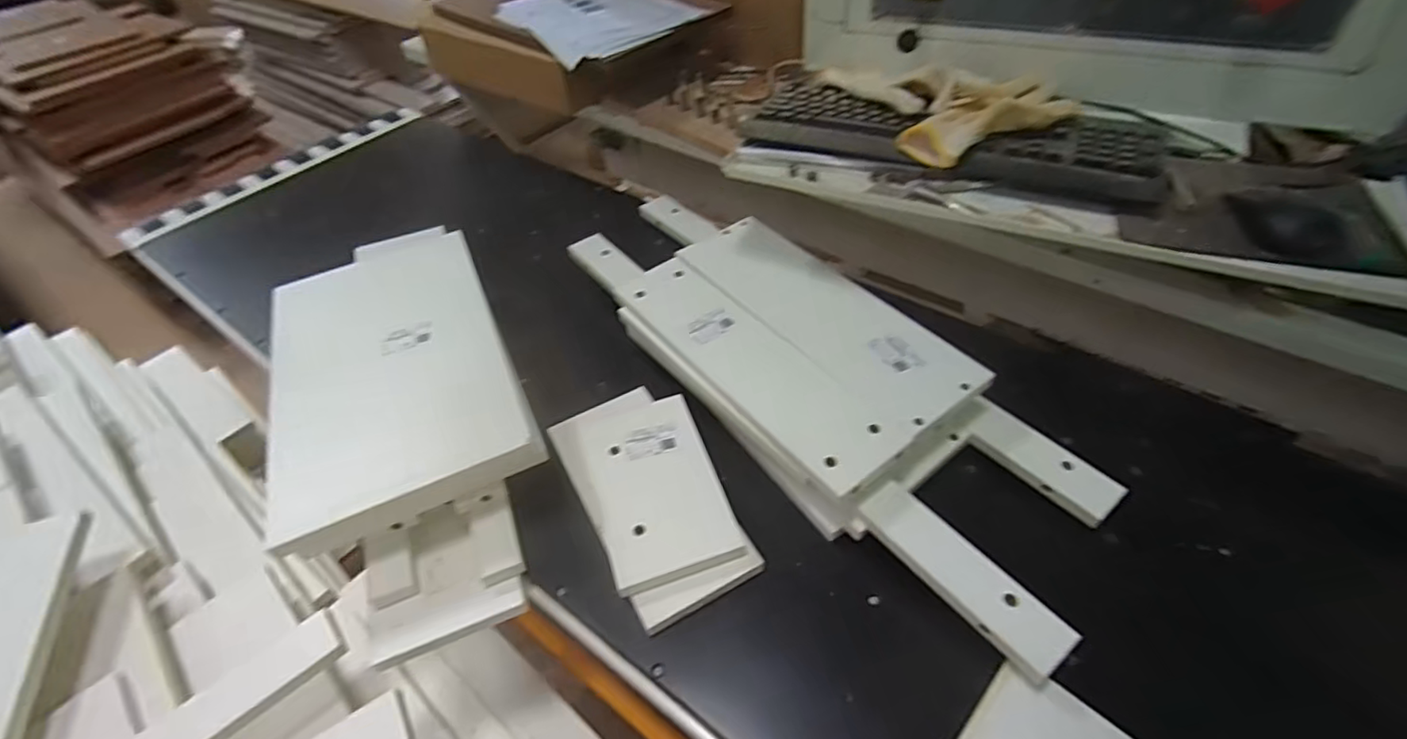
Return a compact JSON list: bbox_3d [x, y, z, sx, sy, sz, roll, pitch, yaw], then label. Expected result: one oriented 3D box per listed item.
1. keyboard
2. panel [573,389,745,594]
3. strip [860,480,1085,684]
[{"bbox_3d":[0.270,-0.274,0.702,0.452,0.033,0.150,20,52,21],"label":"keyboard"},{"bbox_3d":[-0.051,0.119,0.641,0.125,0.025,0.205,-17,48,-11],"label":"panel"},{"bbox_3d":[0.228,0.178,0.540,0.052,0.015,0.191,-30,52,-22],"label":"strip"}]

